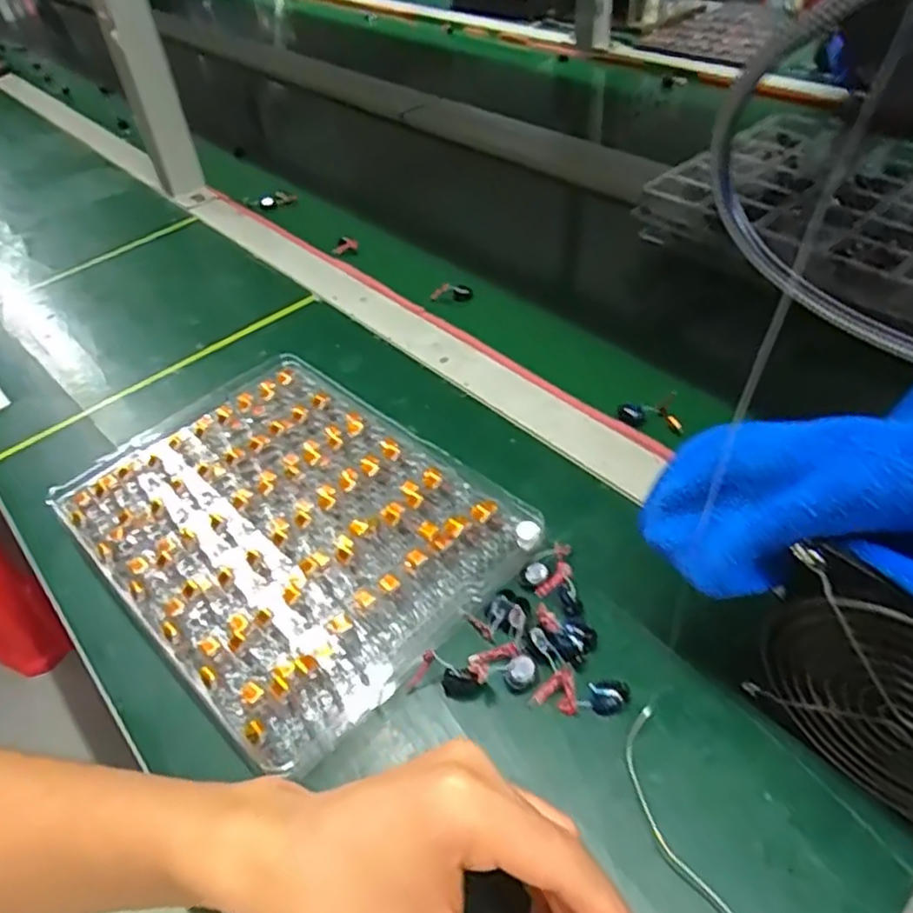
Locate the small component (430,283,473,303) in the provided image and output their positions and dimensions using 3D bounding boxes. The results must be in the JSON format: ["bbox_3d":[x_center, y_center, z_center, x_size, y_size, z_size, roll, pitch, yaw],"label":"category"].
[{"bbox_3d":[-0.005,-0.149,0.626,0.038,0.018,0.007,-10,44,-3],"label":"small component"}]

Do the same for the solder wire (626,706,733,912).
[{"bbox_3d":[0.097,0.162,0.293,0.022,0.007,0.109,-14,44,-7],"label":"solder wire"}]

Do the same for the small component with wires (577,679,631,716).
[{"bbox_3d":[0.072,0.118,0.337,0.025,0.004,0.016,-8,45,-3],"label":"small component with wires"}]

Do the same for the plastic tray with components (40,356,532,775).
[{"bbox_3d":[-0.106,0.036,0.428,0.197,0.026,0.262,-37,53,-28],"label":"plastic tray with components"}]

